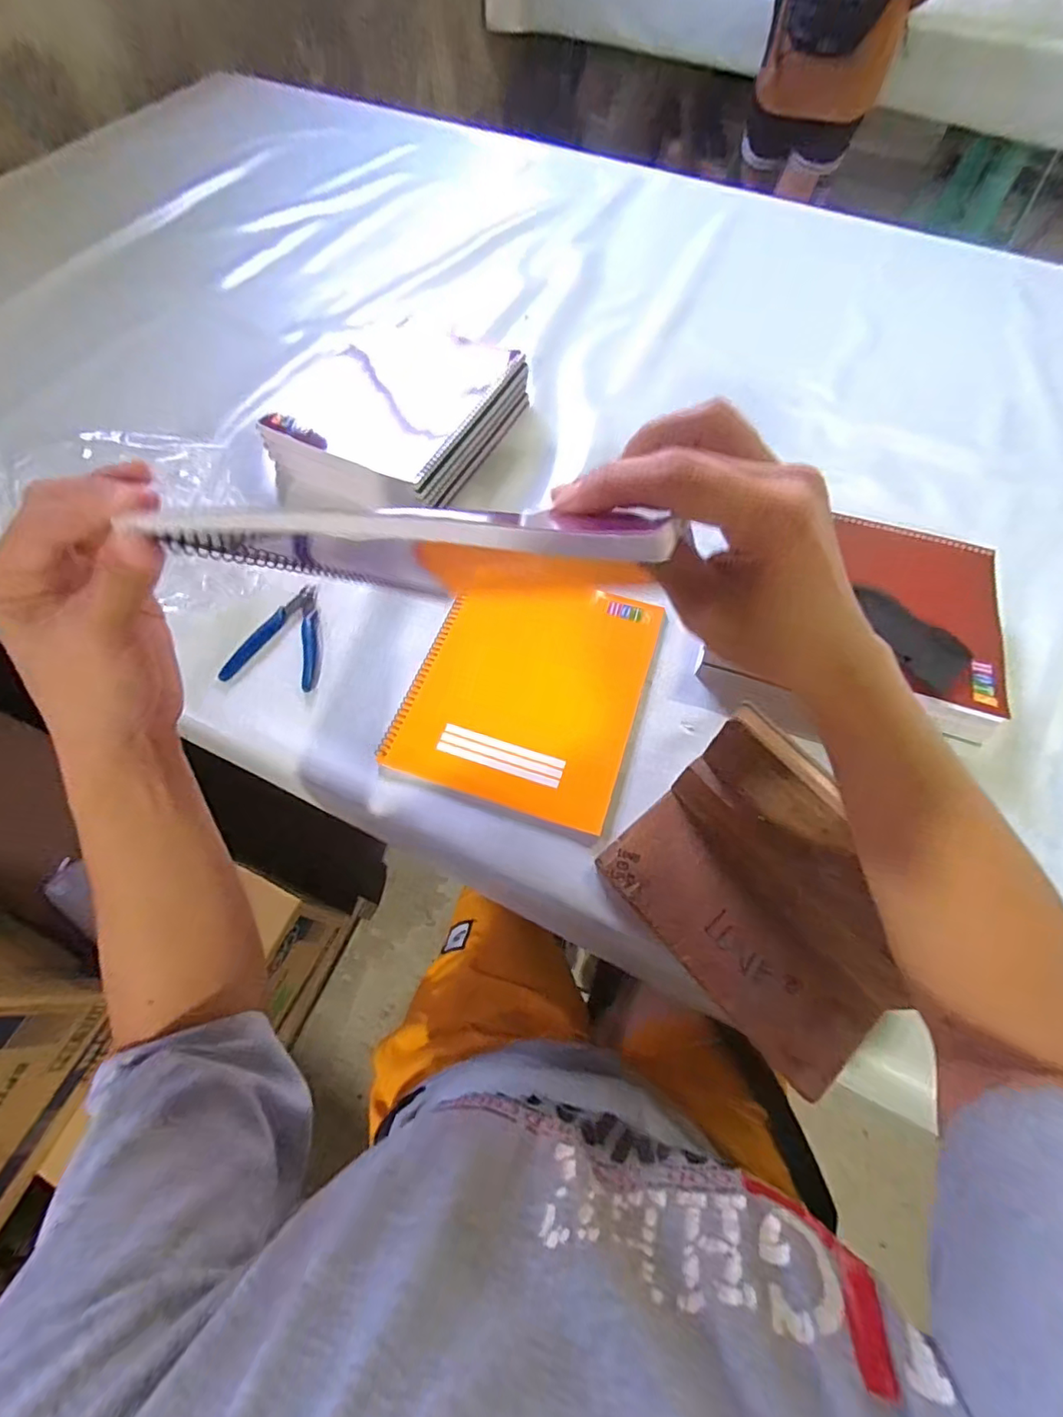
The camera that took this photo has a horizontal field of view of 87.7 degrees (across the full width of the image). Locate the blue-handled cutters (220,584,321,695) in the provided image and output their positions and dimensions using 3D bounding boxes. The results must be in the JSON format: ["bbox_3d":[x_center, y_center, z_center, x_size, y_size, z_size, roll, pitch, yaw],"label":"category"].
[{"bbox_3d":[-0.239,-0.074,0.541,0.085,0.008,0.117,8,64,2],"label":"blue-handled cutters"}]

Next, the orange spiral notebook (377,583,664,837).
[{"bbox_3d":[-0.001,-0.020,0.515,0.197,0.014,0.238,18,65,7],"label":"orange spiral notebook"}]

